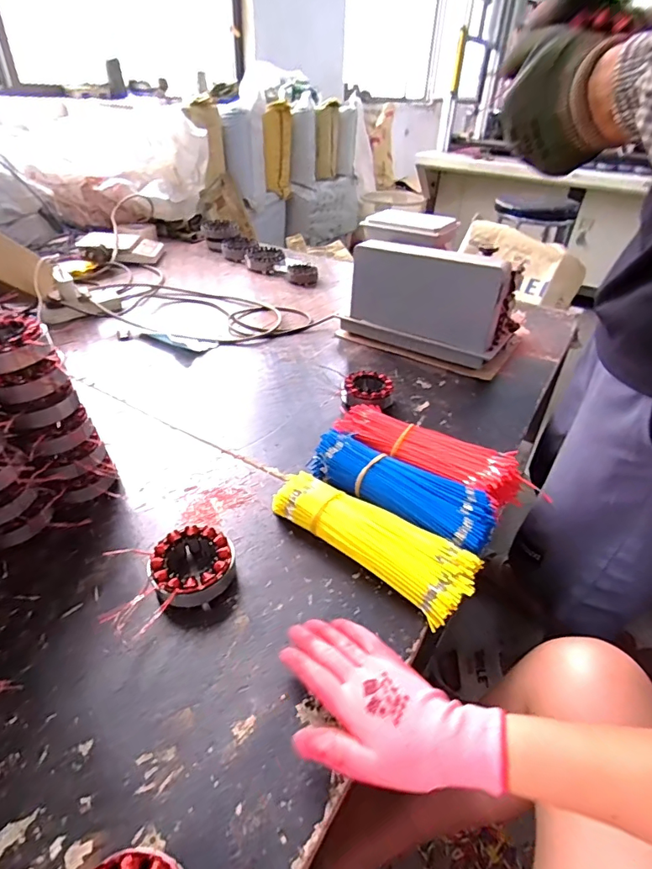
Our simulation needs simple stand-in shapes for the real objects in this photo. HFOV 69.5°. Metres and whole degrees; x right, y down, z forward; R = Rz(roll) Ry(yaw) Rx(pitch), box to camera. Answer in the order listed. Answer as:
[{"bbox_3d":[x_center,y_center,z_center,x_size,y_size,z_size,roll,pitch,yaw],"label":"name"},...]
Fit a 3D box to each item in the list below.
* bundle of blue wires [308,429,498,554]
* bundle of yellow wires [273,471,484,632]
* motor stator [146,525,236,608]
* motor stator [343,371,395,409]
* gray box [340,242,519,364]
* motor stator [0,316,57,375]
[{"bbox_3d":[0.093,0.073,0.601,0.237,0.054,0.086,25,42,27],"label":"bundle of blue wires"},{"bbox_3d":[0.054,0.117,0.547,0.244,0.050,0.089,30,44,31],"label":"bundle of yellow wires"},{"bbox_3d":[-0.146,0.143,0.513,0.086,0.038,0.081,2,36,-1],"label":"motor stator"},{"bbox_3d":[0.069,-0.071,0.806,0.093,0.036,0.097,-7,37,-13],"label":"motor stator"},{"bbox_3d":[0.198,-0.260,0.933,0.315,0.202,0.105,23,41,25],"label":"gray box"},{"bbox_3d":[-0.344,-0.092,0.506,0.086,0.044,0.086,-18,41,-26],"label":"motor stator"}]

